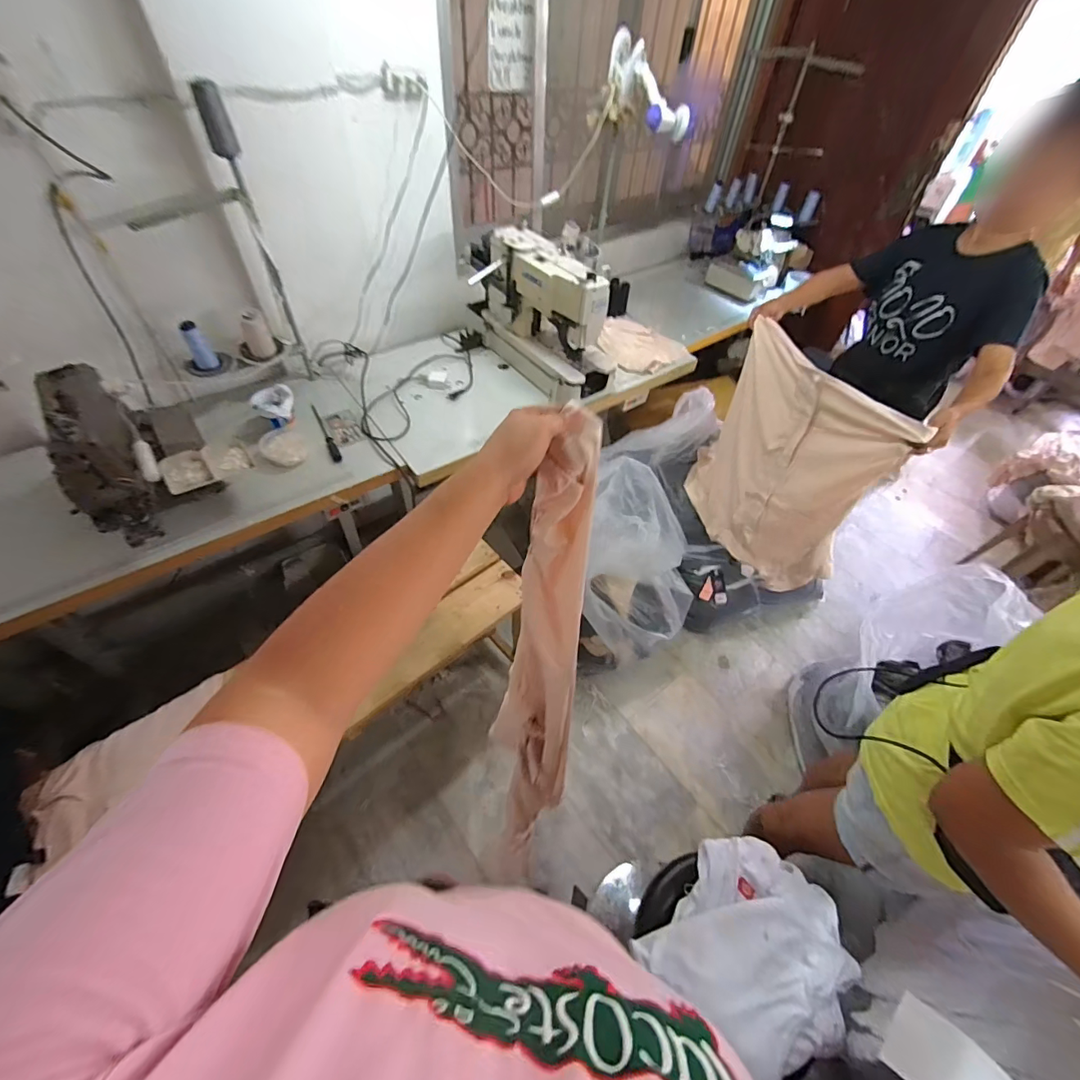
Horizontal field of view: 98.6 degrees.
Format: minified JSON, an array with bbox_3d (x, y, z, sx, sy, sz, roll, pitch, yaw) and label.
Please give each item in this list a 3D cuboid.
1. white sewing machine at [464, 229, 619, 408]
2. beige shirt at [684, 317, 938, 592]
[{"bbox_3d":[-0.021,-0.724,1.441,0.197,0.344,0.604,-24,56,-22],"label":"white sewing machine"},{"bbox_3d":[0.691,-0.219,1.400,0.131,0.620,0.561,-15,53,-16],"label":"beige shirt"}]

